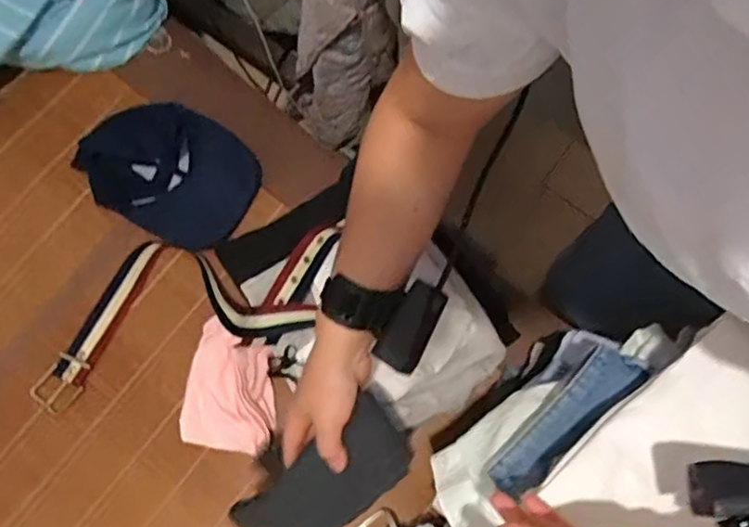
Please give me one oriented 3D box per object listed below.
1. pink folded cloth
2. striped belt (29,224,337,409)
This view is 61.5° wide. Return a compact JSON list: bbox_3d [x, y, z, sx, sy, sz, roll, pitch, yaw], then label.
[{"bbox_3d":[-0.172,0.143,0.760,0.114,0.051,0.160,10,75,1],"label":"pink folded cloth"},{"bbox_3d":[-0.224,0.052,0.779,0.418,0.070,0.184,-13,75,13],"label":"striped belt"}]

